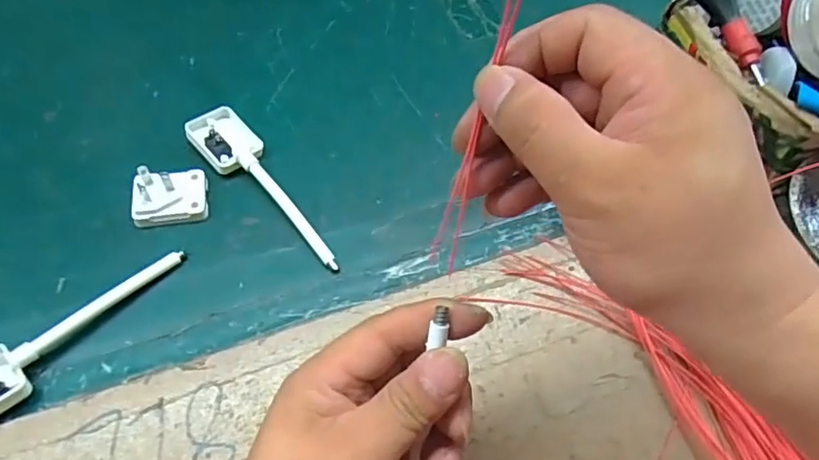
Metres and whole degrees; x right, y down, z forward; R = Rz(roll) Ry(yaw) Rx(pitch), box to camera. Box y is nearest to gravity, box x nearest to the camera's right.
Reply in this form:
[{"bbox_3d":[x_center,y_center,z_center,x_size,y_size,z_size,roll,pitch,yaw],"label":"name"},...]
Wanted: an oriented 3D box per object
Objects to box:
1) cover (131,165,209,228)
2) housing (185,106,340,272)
[{"bbox_3d":[-0.164,-0.024,0.403,0.048,0.014,0.038,-6,77,-20],"label":"cover"},{"bbox_3d":[-0.096,-0.036,0.415,0.155,0.022,0.042,39,63,19],"label":"housing"}]

